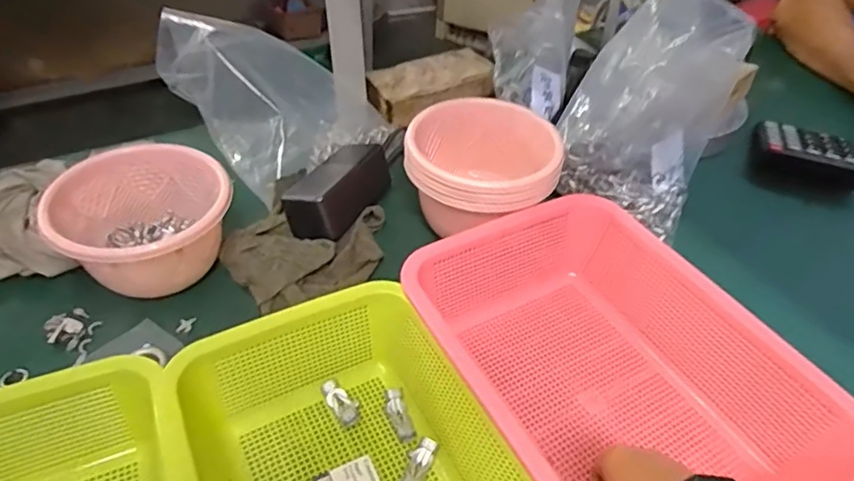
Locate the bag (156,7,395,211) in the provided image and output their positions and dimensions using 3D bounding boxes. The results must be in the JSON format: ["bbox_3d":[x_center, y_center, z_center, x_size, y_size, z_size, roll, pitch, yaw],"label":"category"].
[{"bbox_3d":[-0.188,-0.190,0.641,0.245,0.166,0.191,29,50,26],"label":"bag"}]

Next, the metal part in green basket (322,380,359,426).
[{"bbox_3d":[-0.067,0.126,0.431,0.018,0.006,0.040,-28,51,-28],"label":"metal part in green basket"}]

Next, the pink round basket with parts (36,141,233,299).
[{"bbox_3d":[-0.251,-0.015,0.502,0.137,0.079,0.129,1,43,-1],"label":"pink round basket with parts"}]

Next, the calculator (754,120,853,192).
[{"bbox_3d":[0.485,-0.111,0.691,0.132,0.023,0.103,26,48,23],"label":"calculator"}]

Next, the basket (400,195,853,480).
[{"bbox_3d":[0.139,0.103,0.423,0.218,0.088,0.298,-22,51,-21],"label":"basket"}]

